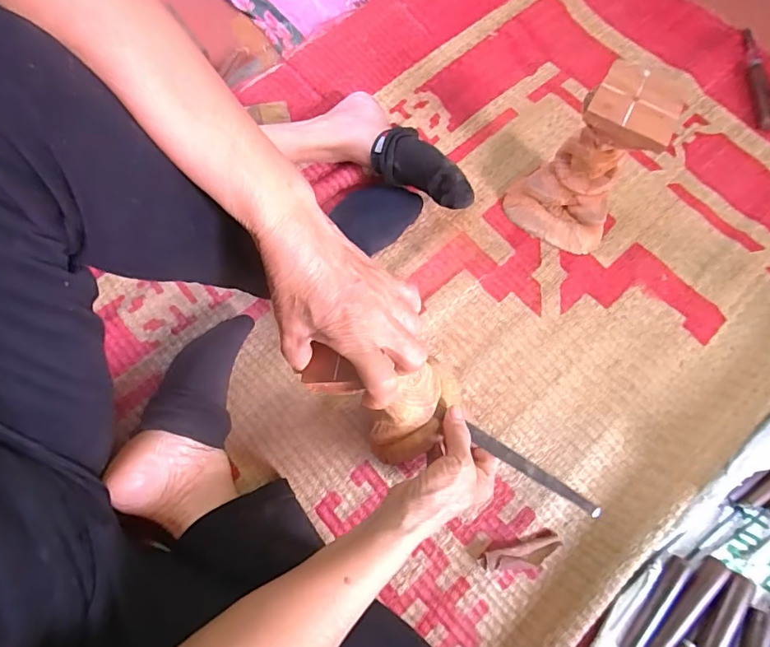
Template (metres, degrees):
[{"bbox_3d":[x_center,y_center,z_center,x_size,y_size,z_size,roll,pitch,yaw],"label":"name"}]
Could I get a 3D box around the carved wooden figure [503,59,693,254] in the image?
[{"bbox_3d":[0.216,-0.173,0.530,0.118,0.174,0.102,24,73,6],"label":"carved wooden figure"}]

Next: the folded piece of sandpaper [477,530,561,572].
[{"bbox_3d":[0.135,0.227,0.480,0.081,0.014,0.025,-16,73,-7],"label":"folded piece of sandpaper"}]

